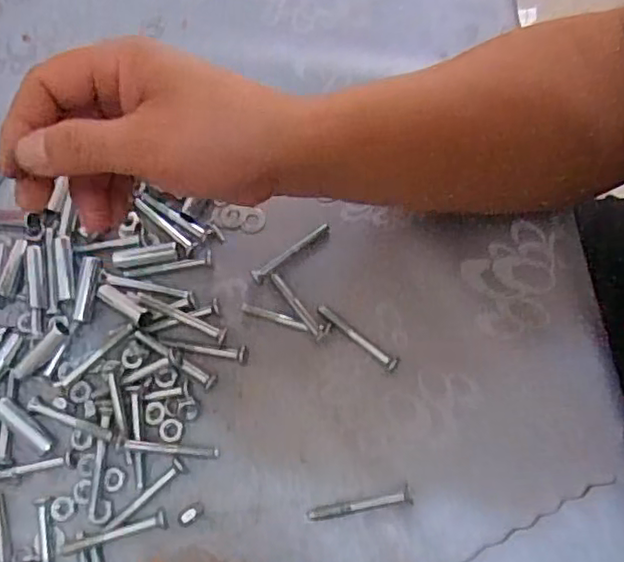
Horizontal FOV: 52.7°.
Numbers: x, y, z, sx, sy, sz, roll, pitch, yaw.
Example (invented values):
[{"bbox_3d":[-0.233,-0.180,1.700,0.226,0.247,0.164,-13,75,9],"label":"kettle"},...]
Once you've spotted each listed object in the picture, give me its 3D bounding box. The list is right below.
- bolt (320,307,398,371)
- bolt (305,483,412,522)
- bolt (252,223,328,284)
[{"bbox_3d":[0.026,0.033,0.364,0.054,0.010,0.009,34,75,13],"label":"bolt"},{"bbox_3d":[0.025,0.119,0.335,0.055,0.010,0.009,-9,70,-2],"label":"bolt"},{"bbox_3d":[-0.013,-0.018,0.384,0.056,0.006,0.008,-38,74,-11],"label":"bolt"}]

